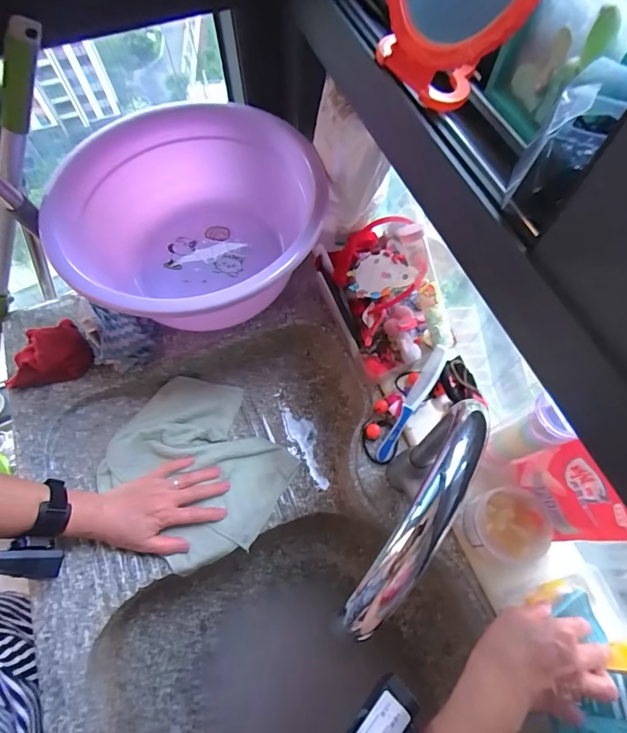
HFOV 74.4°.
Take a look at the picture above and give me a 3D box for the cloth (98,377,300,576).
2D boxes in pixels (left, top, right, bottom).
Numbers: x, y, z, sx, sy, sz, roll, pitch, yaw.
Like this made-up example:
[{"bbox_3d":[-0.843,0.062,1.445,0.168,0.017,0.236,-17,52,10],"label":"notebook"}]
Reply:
[{"bbox_3d":[-0.176,0.151,0.639,0.262,0.062,0.227,39,71,16],"label":"cloth"}]

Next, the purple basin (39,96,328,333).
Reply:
[{"bbox_3d":[-0.192,-0.215,0.669,0.368,0.191,0.409,4,66,2],"label":"purple basin"}]

